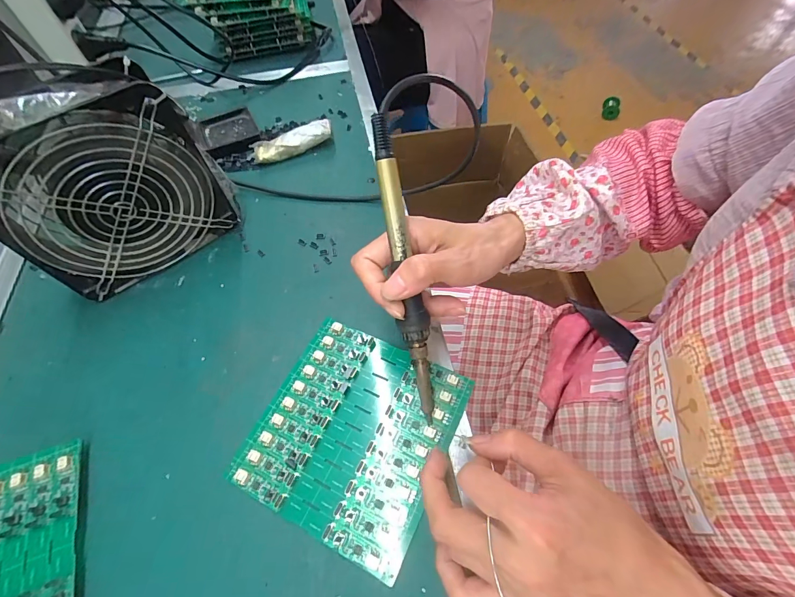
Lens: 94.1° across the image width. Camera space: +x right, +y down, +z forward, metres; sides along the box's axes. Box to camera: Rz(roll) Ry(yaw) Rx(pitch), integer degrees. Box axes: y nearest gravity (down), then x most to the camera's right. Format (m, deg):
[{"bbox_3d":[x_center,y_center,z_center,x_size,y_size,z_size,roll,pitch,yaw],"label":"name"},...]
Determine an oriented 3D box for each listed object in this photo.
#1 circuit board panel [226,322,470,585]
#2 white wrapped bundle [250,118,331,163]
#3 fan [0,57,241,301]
[{"bbox_3d":[-0.032,0.093,0.272,0.132,0.008,0.138,23,63,15],"label":"circuit board panel"},{"bbox_3d":[-0.121,-0.183,0.432,0.093,0.024,0.027,-20,60,-9],"label":"white wrapped bundle"},{"bbox_3d":[-0.235,-0.092,0.308,0.158,0.156,0.059,-37,65,-18],"label":"fan"}]

